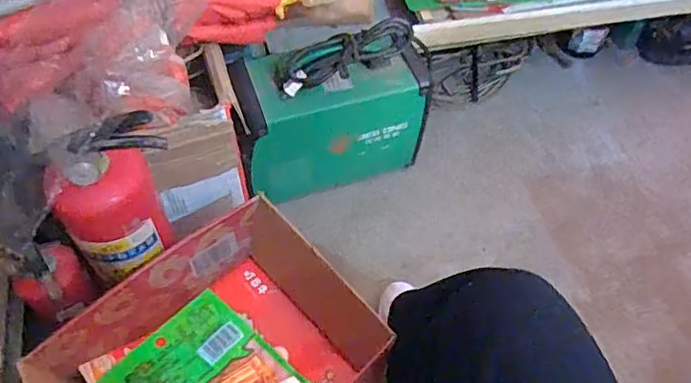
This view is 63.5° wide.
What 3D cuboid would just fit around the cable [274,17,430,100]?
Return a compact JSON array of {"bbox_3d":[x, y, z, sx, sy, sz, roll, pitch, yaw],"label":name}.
[{"bbox_3d":[0.021,-0.233,0.955,0.288,0.083,0.076,-18,58,-13],"label":"cable"}]

